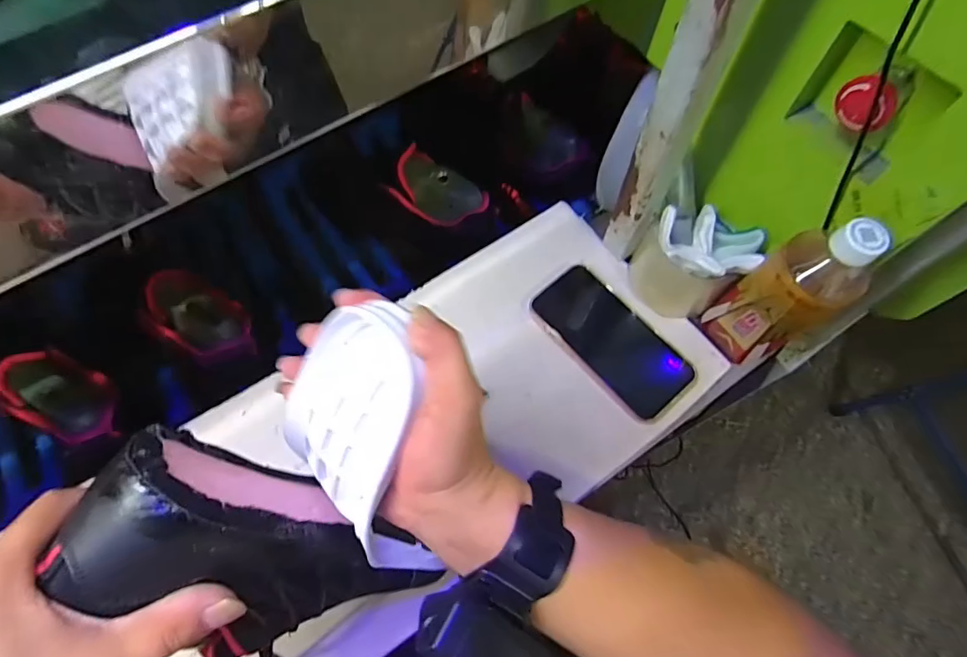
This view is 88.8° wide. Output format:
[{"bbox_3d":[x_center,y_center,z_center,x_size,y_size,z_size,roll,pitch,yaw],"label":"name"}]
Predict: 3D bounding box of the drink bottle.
[{"bbox_3d":[0.264,-0.034,0.422,0.067,0.174,0.072,-27,68,-10],"label":"drink bottle"}]

